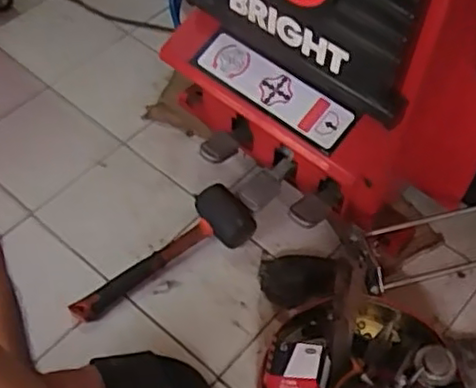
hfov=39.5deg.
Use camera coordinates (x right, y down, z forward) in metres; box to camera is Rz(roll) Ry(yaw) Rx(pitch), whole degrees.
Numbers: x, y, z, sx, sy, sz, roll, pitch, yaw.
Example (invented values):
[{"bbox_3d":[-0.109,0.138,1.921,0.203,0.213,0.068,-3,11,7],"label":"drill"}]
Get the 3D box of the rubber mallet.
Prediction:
[{"bbox_3d":[-0.107,0.100,0.968,0.289,0.050,0.100,-36,62,-22],"label":"rubber mallet"}]

